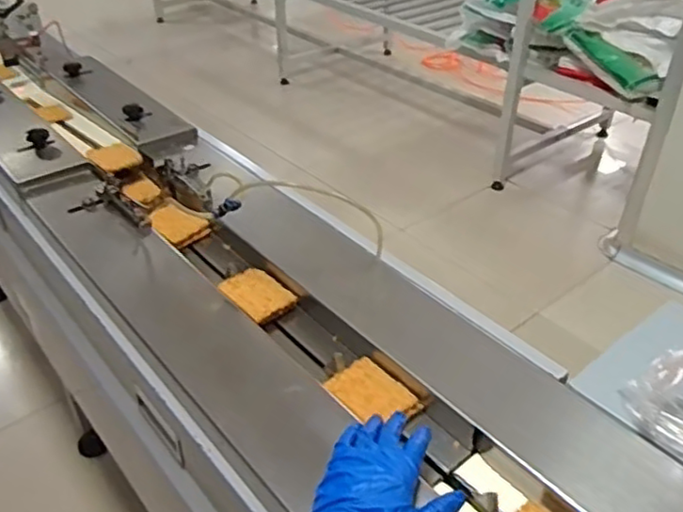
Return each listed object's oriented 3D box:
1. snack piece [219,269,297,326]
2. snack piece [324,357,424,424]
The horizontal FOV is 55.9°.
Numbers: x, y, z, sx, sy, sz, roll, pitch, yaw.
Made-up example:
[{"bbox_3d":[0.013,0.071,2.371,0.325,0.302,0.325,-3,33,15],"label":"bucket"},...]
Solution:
[{"bbox_3d":[-0.110,0.052,0.858,0.066,0.015,0.091,-28,45,-33],"label":"snack piece"},{"bbox_3d":[0.033,0.155,0.719,0.065,0.015,0.092,-29,46,-33],"label":"snack piece"}]

